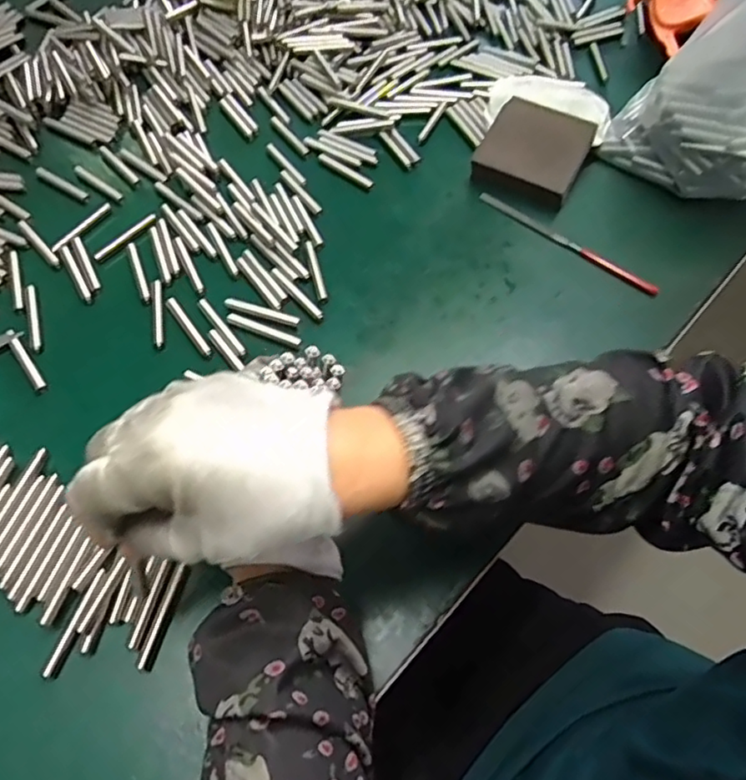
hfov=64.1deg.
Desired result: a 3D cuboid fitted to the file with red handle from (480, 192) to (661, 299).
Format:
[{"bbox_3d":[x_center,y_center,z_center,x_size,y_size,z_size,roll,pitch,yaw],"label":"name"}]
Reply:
[{"bbox_3d":[0.151,-0.117,0.468,0.157,0.011,0.006,36,66,19],"label":"file with red handle"}]

